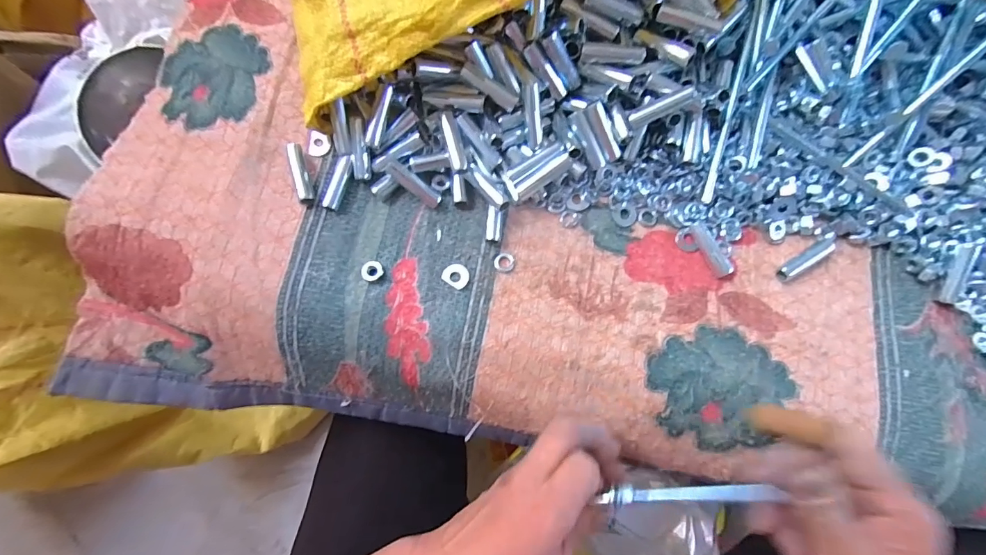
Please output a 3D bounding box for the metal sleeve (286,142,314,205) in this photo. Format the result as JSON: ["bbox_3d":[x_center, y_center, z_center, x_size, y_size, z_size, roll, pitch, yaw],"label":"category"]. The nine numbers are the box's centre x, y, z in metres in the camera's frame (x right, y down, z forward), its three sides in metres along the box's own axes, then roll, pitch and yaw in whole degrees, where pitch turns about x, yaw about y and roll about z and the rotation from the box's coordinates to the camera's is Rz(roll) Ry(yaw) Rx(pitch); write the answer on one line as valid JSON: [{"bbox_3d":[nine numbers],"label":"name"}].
[{"bbox_3d":[-0.134,-0.073,0.294,0.009,0.010,0.043,-16,80,-4],"label":"metal sleeve"}]

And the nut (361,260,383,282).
[{"bbox_3d":[-0.083,-0.005,0.290,0.014,0.005,0.014,0,80,-1],"label":"nut"}]

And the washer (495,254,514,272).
[{"bbox_3d":[0.008,-0.010,0.300,0.015,0.004,0.014,0,80,-1],"label":"washer"}]

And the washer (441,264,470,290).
[{"bbox_3d":[-0.025,-0.002,0.293,0.018,0.004,0.016,33,81,5],"label":"washer"}]

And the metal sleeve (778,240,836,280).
[{"bbox_3d":[0.225,-0.013,0.302,0.045,0.012,0.011,-30,82,-7],"label":"metal sleeve"}]

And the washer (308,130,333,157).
[{"bbox_3d":[-0.124,-0.096,0.304,0.014,0.006,0.017,6,90,-19],"label":"washer"}]

